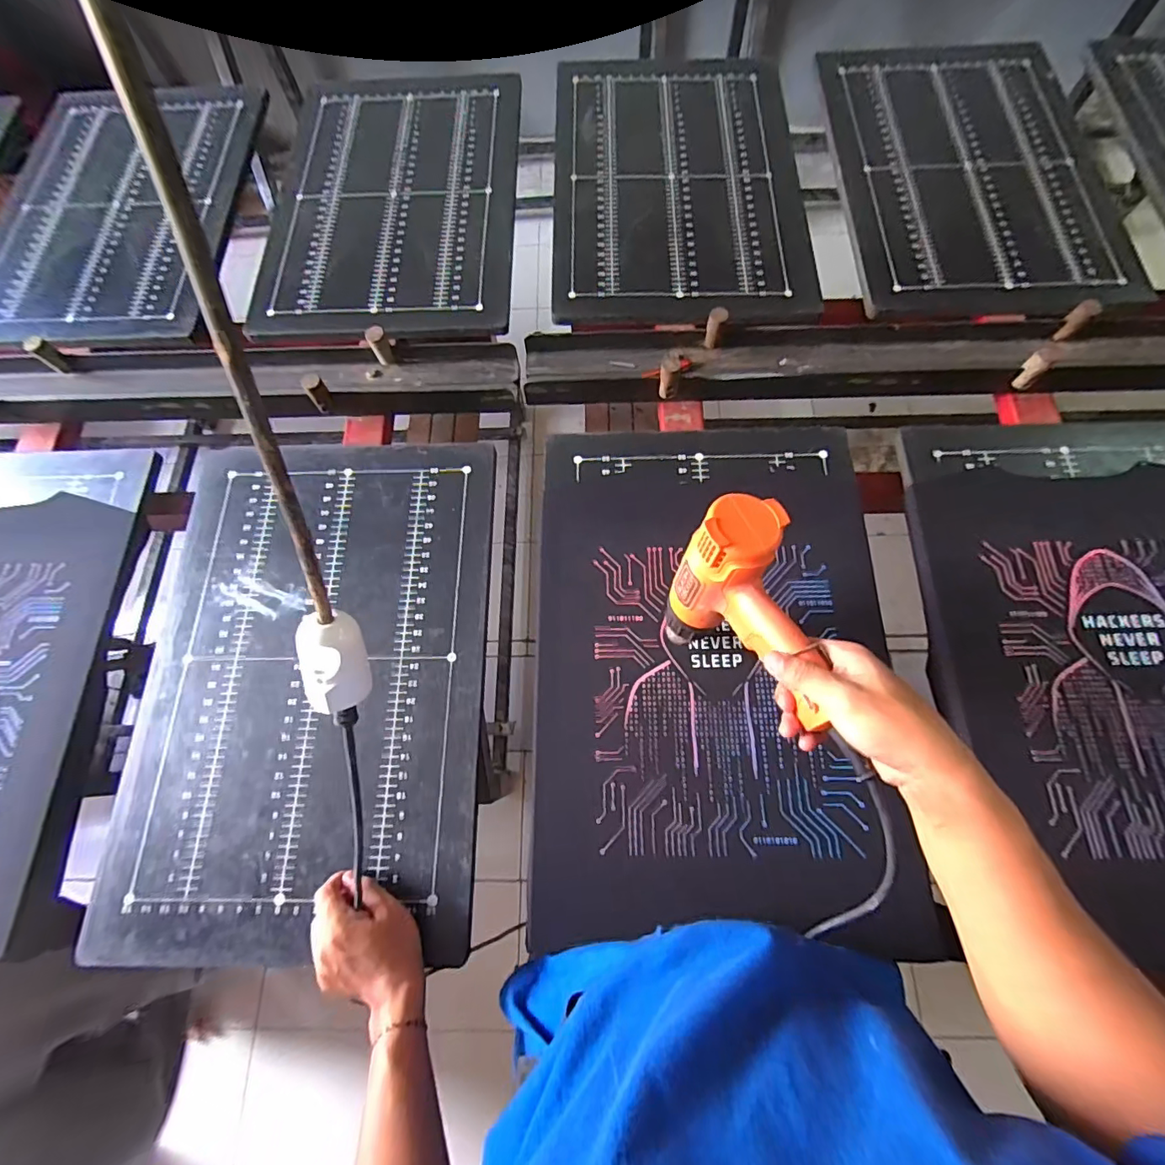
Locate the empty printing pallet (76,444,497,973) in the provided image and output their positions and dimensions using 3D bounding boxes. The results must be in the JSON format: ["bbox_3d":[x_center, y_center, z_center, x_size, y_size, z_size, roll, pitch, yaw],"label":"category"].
[{"bbox_3d":[-0.316,0.095,0.603,0.403,0.018,0.587,-2,70,2],"label":"empty printing pallet"}]

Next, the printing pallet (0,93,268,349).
[{"bbox_3d":[-0.794,-0.634,0.873,0.405,0.020,0.579,-1,70,2],"label":"printing pallet"}]

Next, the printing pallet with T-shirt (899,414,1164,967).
[{"bbox_3d":[0.626,0.071,0.587,0.421,0.029,0.596,0,70,2],"label":"printing pallet with T-shirt"}]

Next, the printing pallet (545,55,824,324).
[{"bbox_3d":[0.158,-0.675,0.855,0.396,0.017,0.637,0,70,2],"label":"printing pallet"}]

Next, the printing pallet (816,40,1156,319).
[{"bbox_3d":[0.622,-0.694,0.845,0.400,0.020,0.610,-1,70,2],"label":"printing pallet"}]

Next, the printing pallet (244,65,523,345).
[{"bbox_3d":[-0.316,-0.653,0.869,0.397,0.014,0.604,-2,70,1],"label":"printing pallet"}]

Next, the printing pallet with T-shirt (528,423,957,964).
[{"bbox_3d":[0.144,0.068,0.597,0.393,0.018,0.575,0,70,2],"label":"printing pallet with T-shirt"}]

